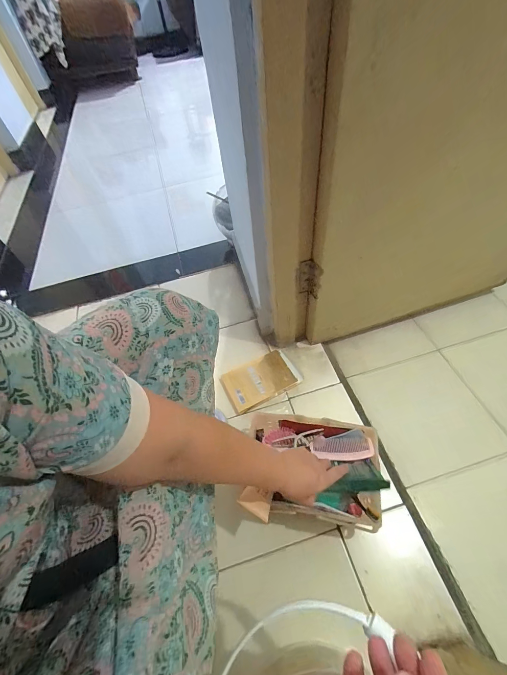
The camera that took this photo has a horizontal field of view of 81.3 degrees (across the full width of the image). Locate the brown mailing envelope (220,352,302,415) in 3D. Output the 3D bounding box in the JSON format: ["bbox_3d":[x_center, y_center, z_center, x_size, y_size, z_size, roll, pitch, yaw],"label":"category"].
[{"bbox_3d":[0.024,0.117,0.816,0.205,0.033,0.124,-21,56,-10],"label":"brown mailing envelope"}]

